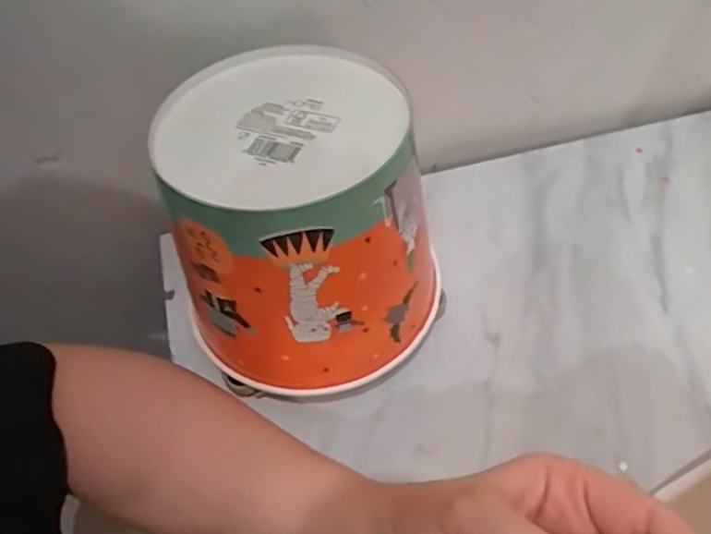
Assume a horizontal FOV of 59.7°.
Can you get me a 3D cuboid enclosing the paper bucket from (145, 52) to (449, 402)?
[{"bbox_3d":[-0.033,-0.024,0.364,0.139,0.149,0.164,-18,58,-7],"label":"paper bucket"}]

